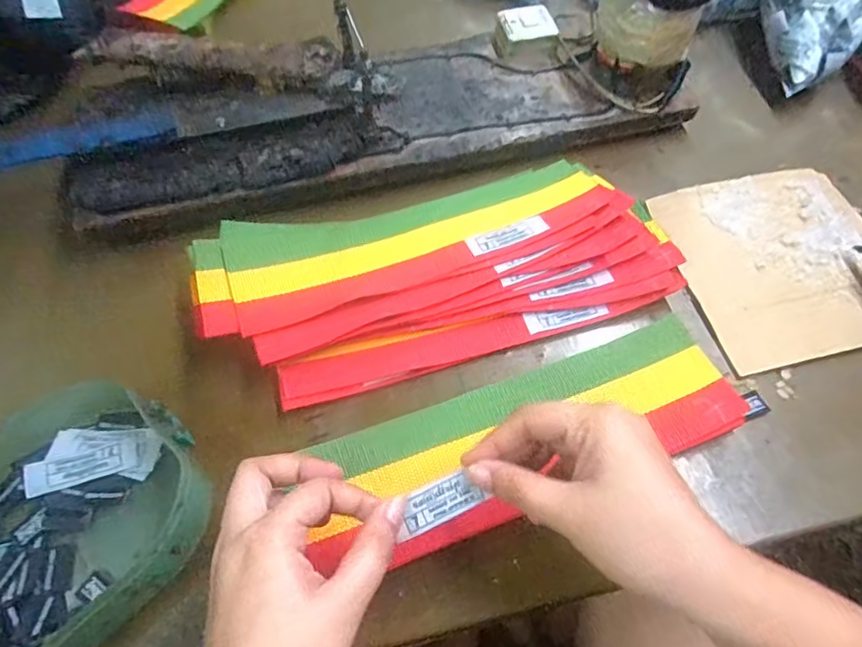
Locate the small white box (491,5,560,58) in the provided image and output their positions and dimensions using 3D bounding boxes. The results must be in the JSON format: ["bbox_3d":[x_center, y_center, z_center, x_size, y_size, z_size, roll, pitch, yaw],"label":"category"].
[{"bbox_3d":[0.085,-0.265,0.502,0.049,0.026,0.049,-11,60,-5],"label":"small white box"}]

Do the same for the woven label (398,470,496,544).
[{"bbox_3d":[0.004,0.091,0.277,0.046,0.004,0.020,-22,85,-11],"label":"woven label"}]

